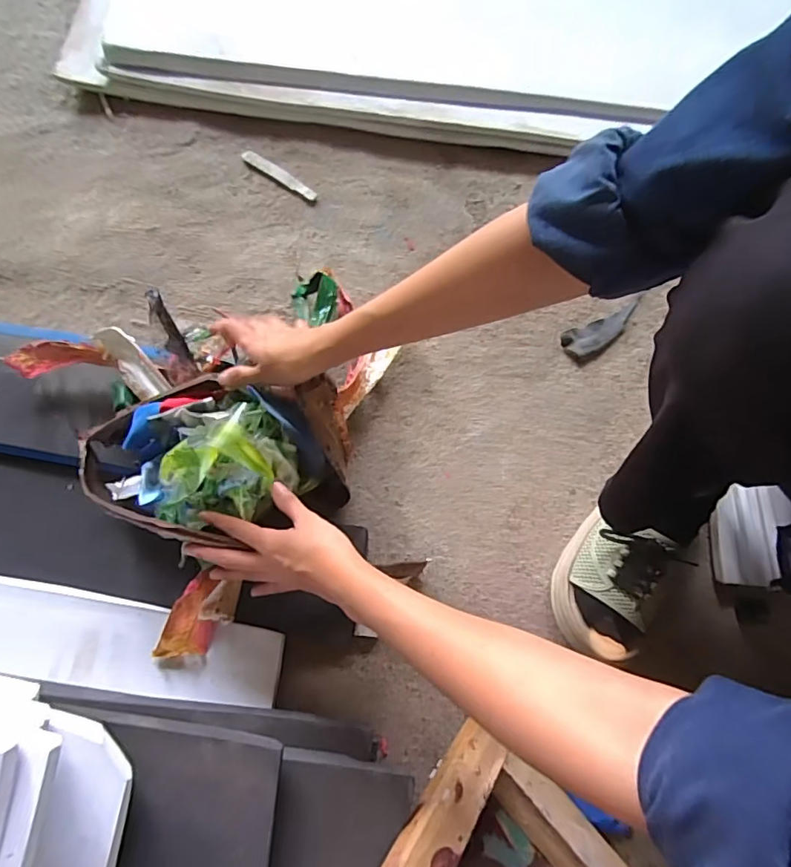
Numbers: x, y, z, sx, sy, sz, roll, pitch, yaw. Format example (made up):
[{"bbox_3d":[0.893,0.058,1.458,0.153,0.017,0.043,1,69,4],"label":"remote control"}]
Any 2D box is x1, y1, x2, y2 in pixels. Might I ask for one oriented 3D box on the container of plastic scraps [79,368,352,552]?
[{"bbox_3d":[-0.184,0.019,0.461,0.251,0.170,0.147,3,77,0],"label":"container of plastic scraps"}]

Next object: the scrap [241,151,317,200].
[{"bbox_3d":[-0.152,-0.338,0.657,0.116,0.008,0.012,35,79,7],"label":"scrap"}]

